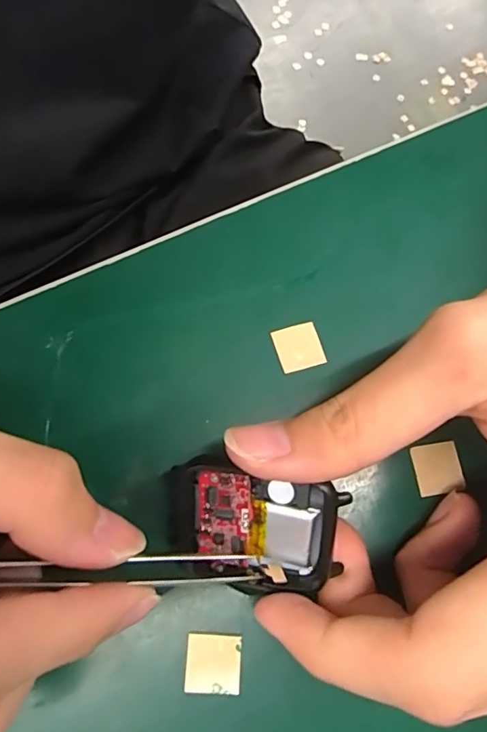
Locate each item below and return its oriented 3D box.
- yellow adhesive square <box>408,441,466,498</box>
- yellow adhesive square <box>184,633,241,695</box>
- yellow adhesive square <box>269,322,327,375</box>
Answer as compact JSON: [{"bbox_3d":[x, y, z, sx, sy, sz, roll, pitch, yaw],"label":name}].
[{"bbox_3d":[0.062,0.032,0.160,0.015,0.004,0.015,-9,74,-4],"label":"yellow adhesive square"},{"bbox_3d":[-0.009,0.084,0.143,0.015,0.004,0.015,4,79,-3],"label":"yellow adhesive square"},{"bbox_3d":[0.019,-0.006,0.172,0.015,0.004,0.015,-16,76,-11],"label":"yellow adhesive square"}]

